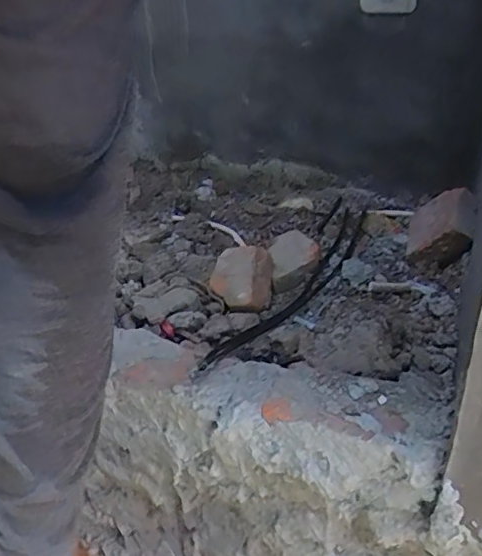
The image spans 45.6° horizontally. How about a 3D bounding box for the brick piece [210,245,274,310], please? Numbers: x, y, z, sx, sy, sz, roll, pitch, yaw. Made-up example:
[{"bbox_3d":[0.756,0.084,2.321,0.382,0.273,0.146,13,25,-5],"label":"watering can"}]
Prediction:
[{"bbox_3d":[0.000,-0.004,0.801,0.087,0.047,0.114,3,33,4],"label":"brick piece"}]

